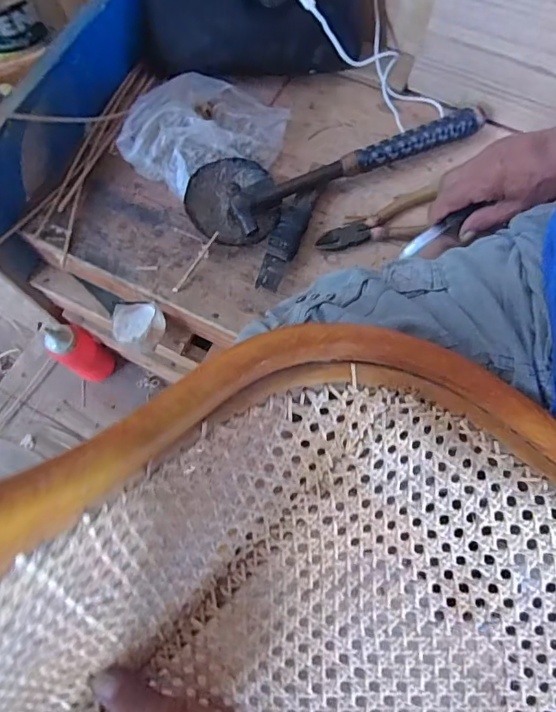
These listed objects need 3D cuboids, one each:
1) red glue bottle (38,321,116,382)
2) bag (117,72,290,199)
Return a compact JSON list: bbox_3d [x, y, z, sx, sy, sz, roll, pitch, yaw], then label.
[{"bbox_3d":[-0.275,-0.002,0.658,0.043,0.176,0.052,31,75,9],"label":"red glue bottle"},{"bbox_3d":[-0.076,-0.243,0.499,0.182,0.049,0.103,-23,74,-7],"label":"bag"}]

